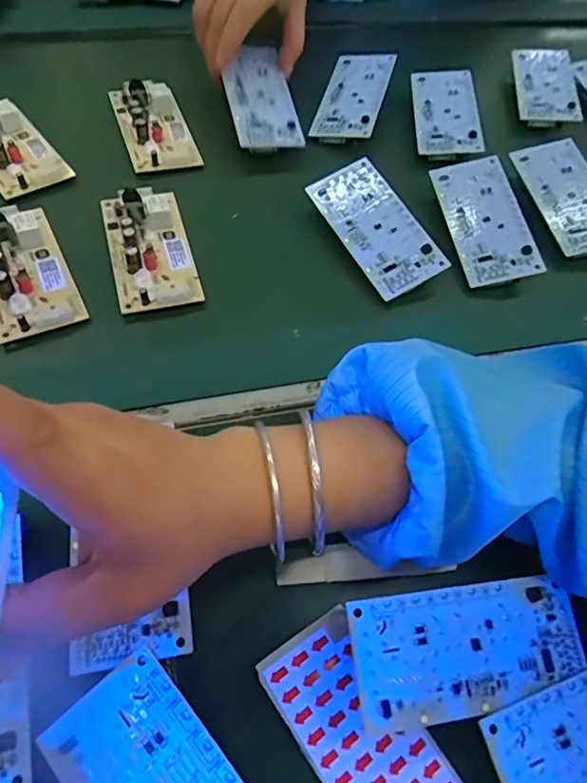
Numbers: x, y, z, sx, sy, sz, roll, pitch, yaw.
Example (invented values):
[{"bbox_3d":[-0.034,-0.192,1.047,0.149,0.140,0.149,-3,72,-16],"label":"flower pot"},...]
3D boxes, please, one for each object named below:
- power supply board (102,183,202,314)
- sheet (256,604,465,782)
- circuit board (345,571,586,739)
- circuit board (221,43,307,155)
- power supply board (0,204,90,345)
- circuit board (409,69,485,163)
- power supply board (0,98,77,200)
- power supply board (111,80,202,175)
[{"bbox_3d":[-0.102,-0.106,0.380,0.055,0.016,0.111,-12,61,-12],"label":"power supply board"},{"bbox_3d":[0.034,0.161,0.247,0.050,0.006,0.109,-30,66,-21],"label":"sheet"},{"bbox_3d":[0.085,0.121,0.256,0.112,0.005,0.057,-7,71,-12],"label":"circuit board"},{"bbox_3d":[-0.027,-0.247,0.454,0.054,0.009,0.104,-10,73,-13],"label":"circuit board"},{"bbox_3d":[-0.184,-0.086,0.361,0.054,0.019,0.113,-23,63,-18],"label":"power supply board"},{"bbox_3d":[0.137,-0.252,0.485,0.053,0.007,0.115,-5,62,13],"label":"circuit board"},{"bbox_3d":[-0.225,-0.196,0.423,0.054,0.016,0.112,-33,67,-22],"label":"power supply board"},{"bbox_3d":[-0.117,-0.227,0.452,0.054,0.013,0.109,-16,61,-14],"label":"power supply board"}]

